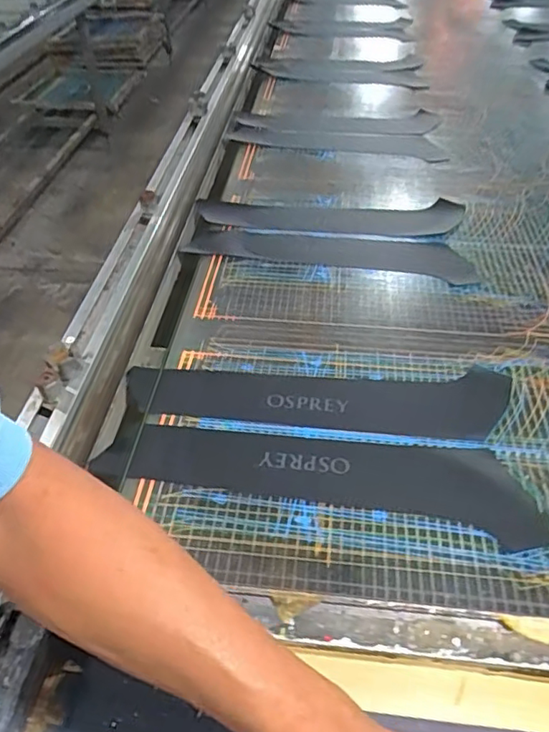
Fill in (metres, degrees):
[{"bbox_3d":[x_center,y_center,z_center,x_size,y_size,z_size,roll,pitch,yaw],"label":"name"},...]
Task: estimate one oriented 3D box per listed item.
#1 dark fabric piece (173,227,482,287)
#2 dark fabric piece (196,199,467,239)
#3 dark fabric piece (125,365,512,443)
[{"bbox_3d":[0.083,-0.181,0.854,0.432,0.008,0.095,9,46,10],"label":"dark fabric piece"},{"bbox_3d":[0.097,-0.248,0.916,0.437,0.019,0.111,-1,45,0],"label":"dark fabric piece"},{"bbox_3d":[0.048,0.041,0.630,0.436,0.004,0.101,0,45,1],"label":"dark fabric piece"}]

